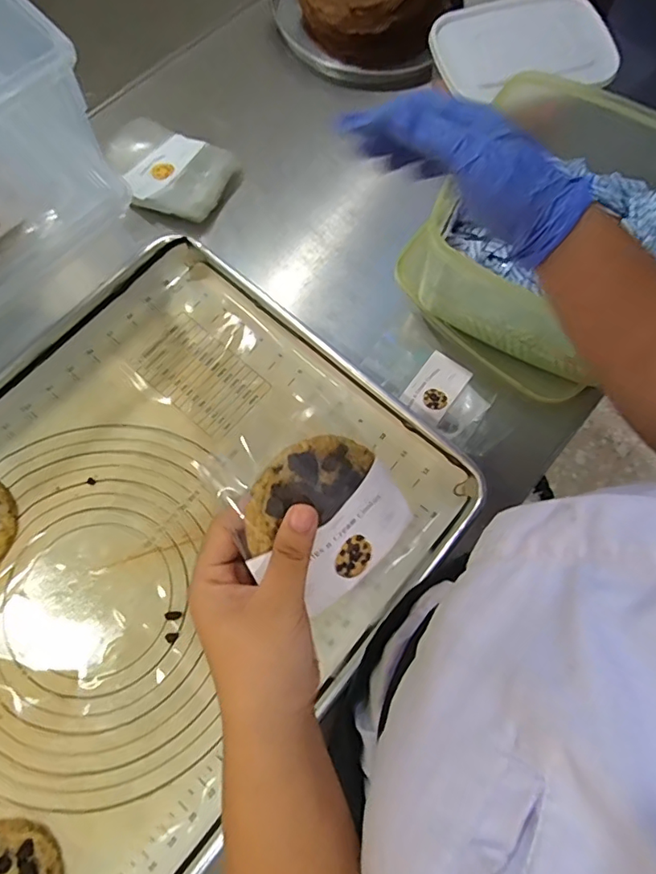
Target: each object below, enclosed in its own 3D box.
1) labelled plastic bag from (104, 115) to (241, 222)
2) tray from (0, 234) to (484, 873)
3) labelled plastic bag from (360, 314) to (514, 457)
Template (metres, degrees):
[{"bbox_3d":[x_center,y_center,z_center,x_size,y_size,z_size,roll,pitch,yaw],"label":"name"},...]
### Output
[{"bbox_3d":[-0.196,-0.312,0.605,0.168,0.028,0.110,31,73,7],"label":"labelled plastic bag"},{"bbox_3d":[-0.201,0.130,0.437,0.415,0.033,0.598,40,74,10],"label":"tray"},{"bbox_3d":[0.117,-0.053,0.548,0.081,0.010,0.161,-42,78,-15],"label":"labelled plastic bag"}]

